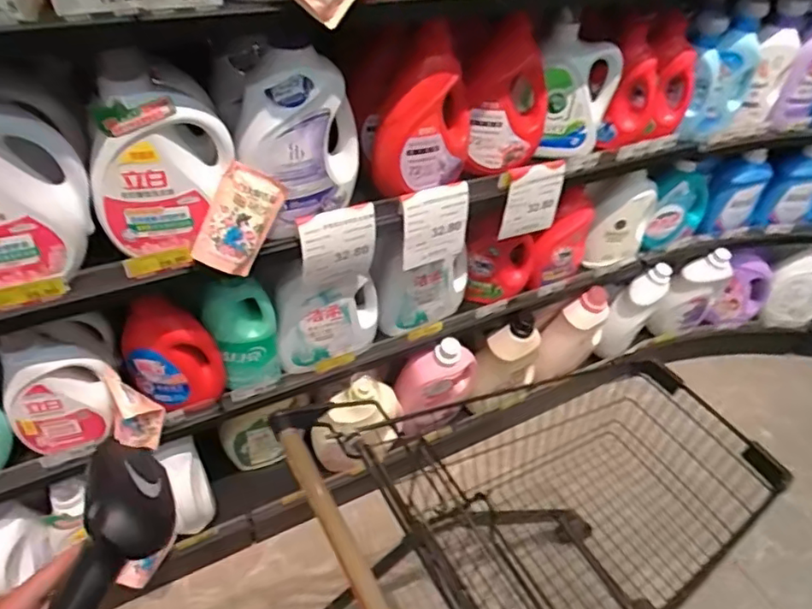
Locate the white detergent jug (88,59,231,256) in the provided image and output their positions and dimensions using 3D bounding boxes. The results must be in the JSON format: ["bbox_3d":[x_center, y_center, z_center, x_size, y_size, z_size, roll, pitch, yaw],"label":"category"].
[{"bbox_3d":[-0.340,-0.198,0.817,0.185,0.238,0.081,-19,48,-25],"label":"white detergent jug"}]

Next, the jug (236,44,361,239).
[{"bbox_3d":[-0.161,-0.254,0.909,0.091,0.254,0.176,36,50,28],"label":"jug"}]

